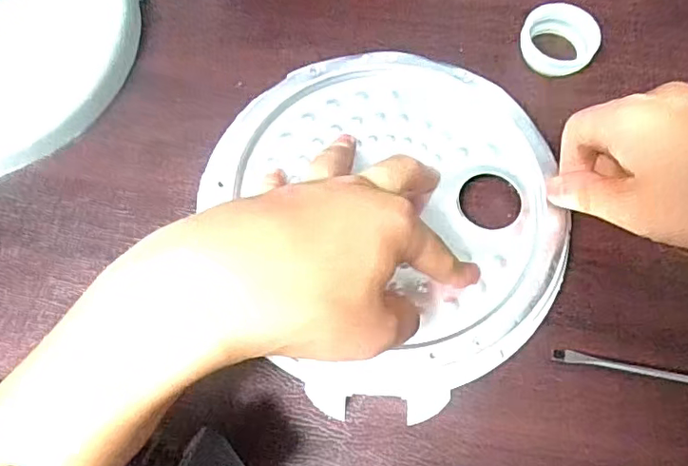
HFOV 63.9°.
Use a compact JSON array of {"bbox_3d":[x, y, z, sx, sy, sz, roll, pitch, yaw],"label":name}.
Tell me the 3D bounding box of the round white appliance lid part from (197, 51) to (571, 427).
[{"bbox_3d":[0.026,-0.016,0.302,0.173,0.019,0.195,-29,71,-11],"label":"round white appliance lid part"}]

